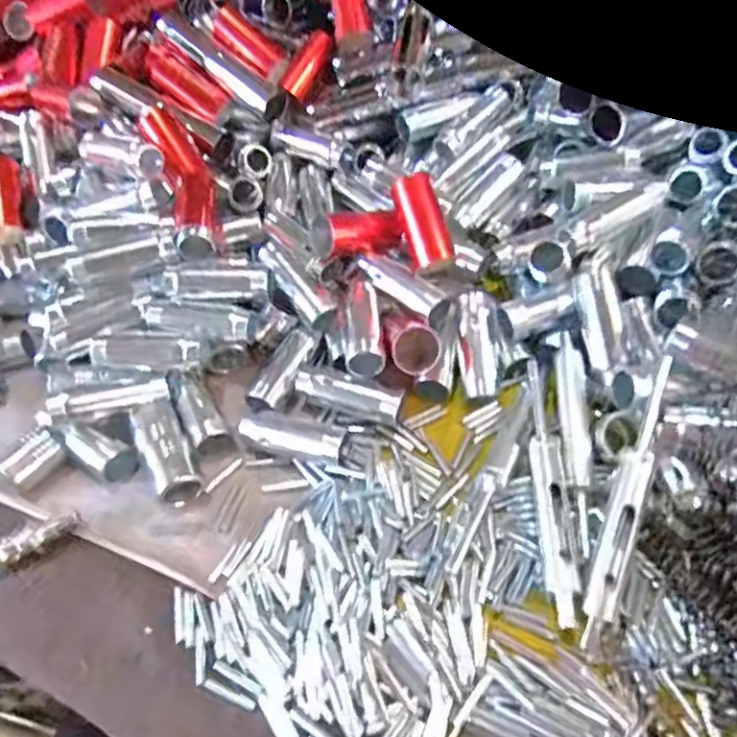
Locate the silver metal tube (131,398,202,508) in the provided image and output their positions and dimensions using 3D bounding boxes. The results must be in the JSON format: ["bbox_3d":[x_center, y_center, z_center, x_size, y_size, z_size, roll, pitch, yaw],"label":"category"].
[{"bbox_3d":[-0.124,0.050,0.366,0.025,0.025,0.064,-24,55,-13],"label":"silver metal tube"}]

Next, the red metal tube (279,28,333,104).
[{"bbox_3d":[-0.050,-0.247,0.491,0.017,0.018,0.064,25,85,22],"label":"red metal tube"}]

